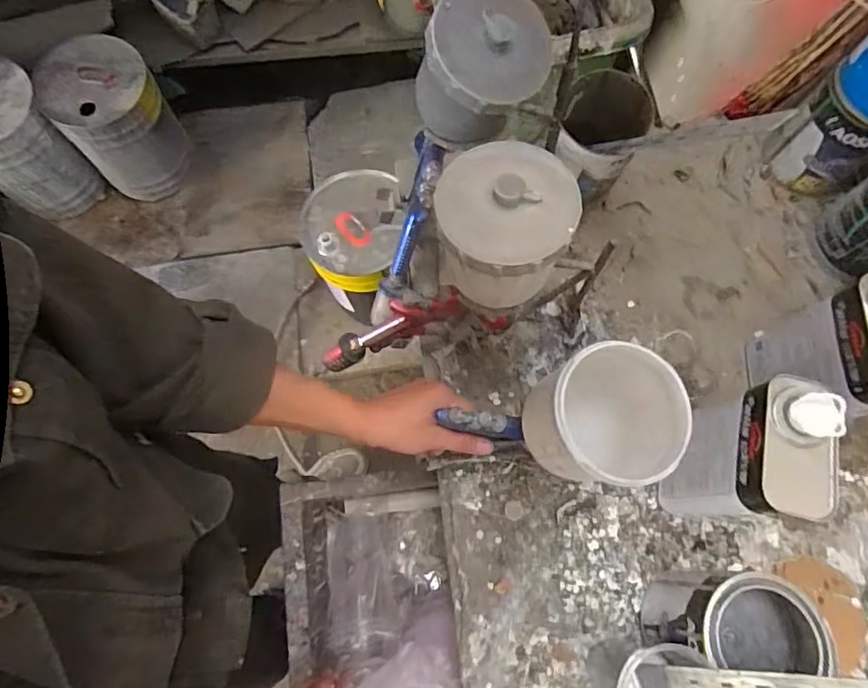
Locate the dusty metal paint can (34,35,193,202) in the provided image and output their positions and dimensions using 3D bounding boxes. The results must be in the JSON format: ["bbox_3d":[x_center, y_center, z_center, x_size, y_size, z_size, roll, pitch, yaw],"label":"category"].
[{"bbox_3d":[-0.840,-0.595,1.478,0.252,0.360,0.256,0,73,0],"label":"dusty metal paint can"}]

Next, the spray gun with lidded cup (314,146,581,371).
[{"bbox_3d":[0.005,-0.051,0.534,0.150,0.372,0.100,4,71,-23],"label":"spray gun with lidded cup"}]

